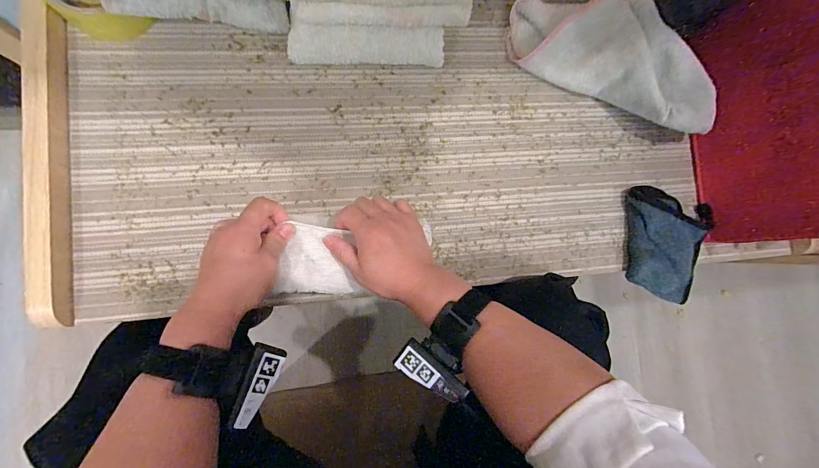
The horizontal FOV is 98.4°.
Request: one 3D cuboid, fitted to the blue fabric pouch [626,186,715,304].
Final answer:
[{"bbox_3d":[0.350,0.011,0.488,0.122,0.014,0.143,21,83,-7],"label":"blue fabric pouch"}]

